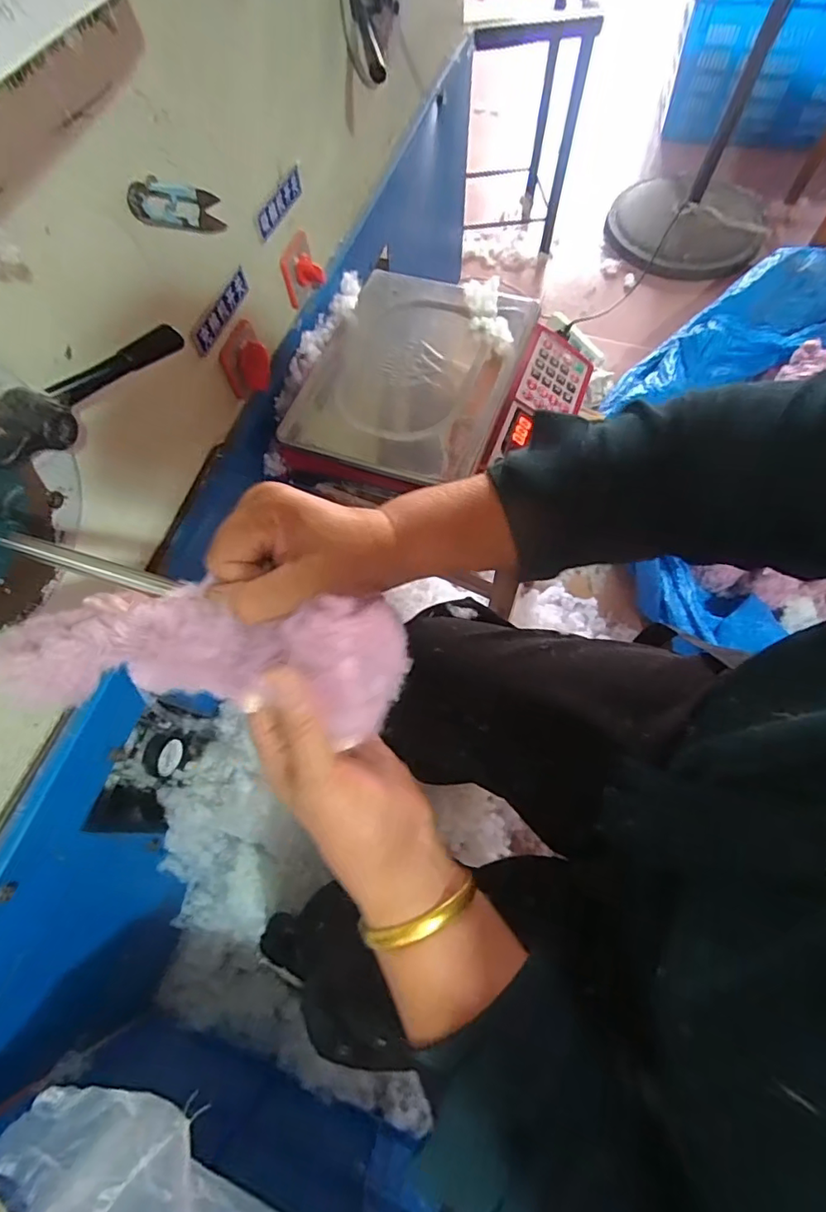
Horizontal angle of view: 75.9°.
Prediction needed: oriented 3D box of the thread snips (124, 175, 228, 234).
[{"bbox_3d":[-0.189,-0.326,0.433,0.008,0.031,0.116,16,34,9],"label":"thread snips"}]

